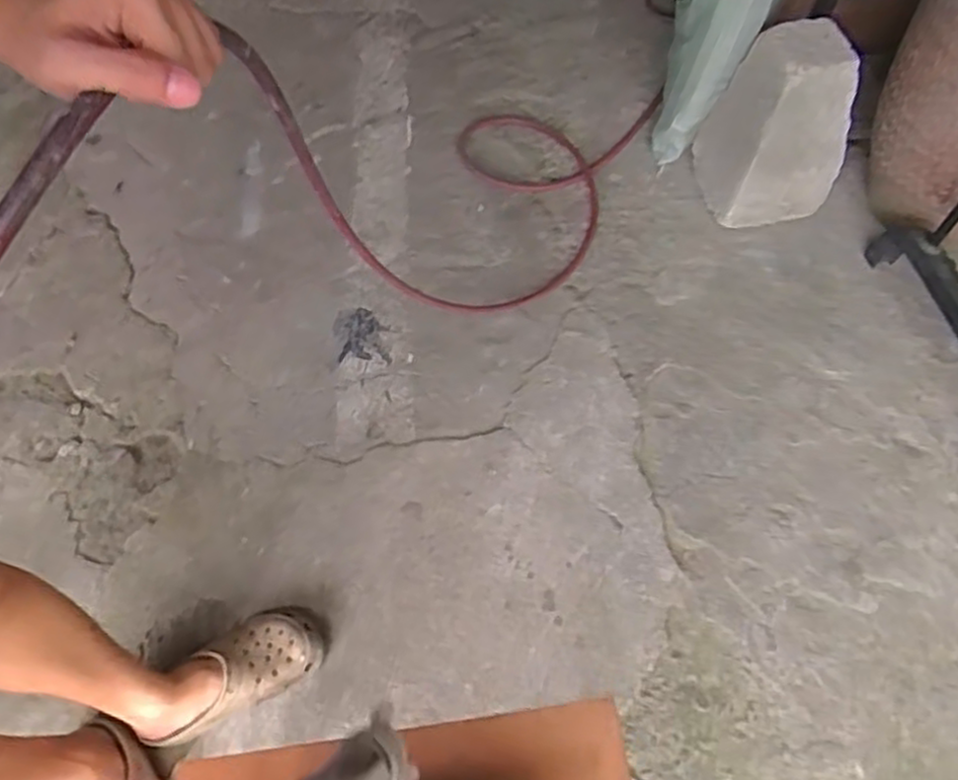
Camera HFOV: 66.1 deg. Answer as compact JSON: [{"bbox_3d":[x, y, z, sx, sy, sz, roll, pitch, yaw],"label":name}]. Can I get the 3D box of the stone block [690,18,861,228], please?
[{"bbox_3d":[0.528,-0.462,1.301,0.192,0.330,0.188,-10,61,-5],"label":"stone block"}]

